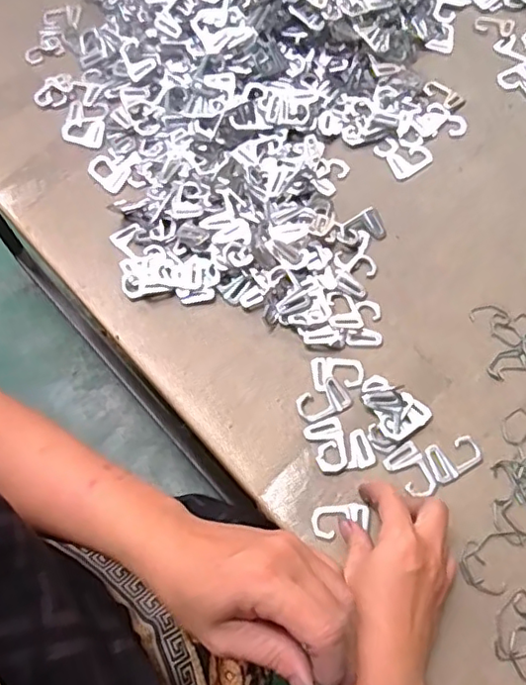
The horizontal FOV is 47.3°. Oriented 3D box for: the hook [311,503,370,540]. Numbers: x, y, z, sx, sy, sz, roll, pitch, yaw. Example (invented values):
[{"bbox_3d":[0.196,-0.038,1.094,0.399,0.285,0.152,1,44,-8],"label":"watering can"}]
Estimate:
[{"bbox_3d":[0.058,0.132,0.451,0.043,0.004,0.023,-12,65,-5],"label":"hook"}]

